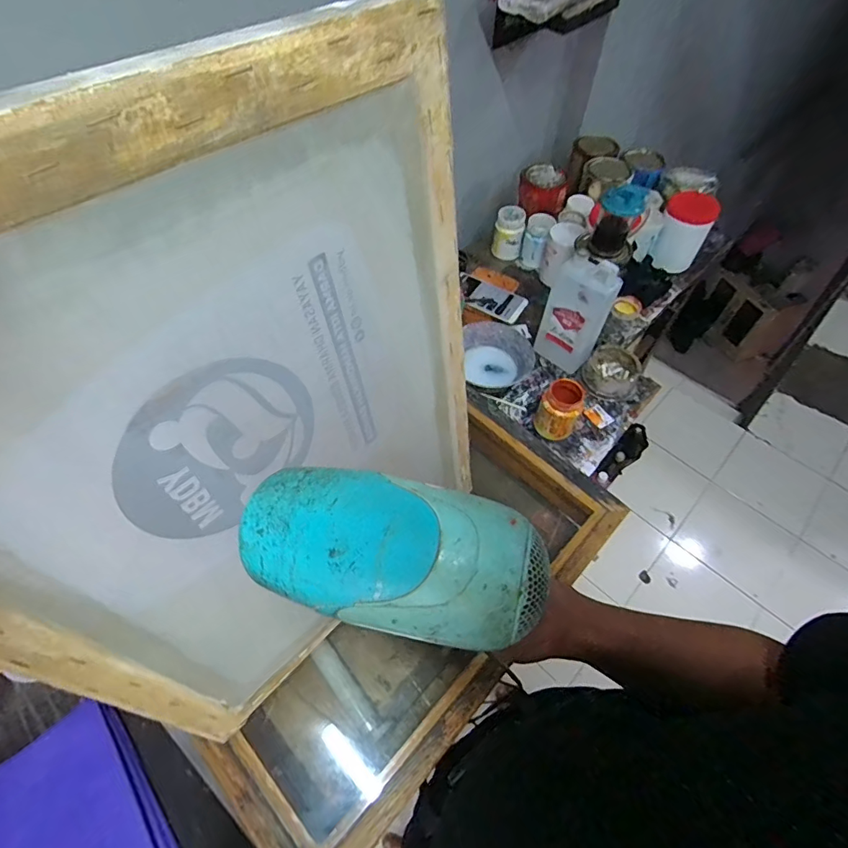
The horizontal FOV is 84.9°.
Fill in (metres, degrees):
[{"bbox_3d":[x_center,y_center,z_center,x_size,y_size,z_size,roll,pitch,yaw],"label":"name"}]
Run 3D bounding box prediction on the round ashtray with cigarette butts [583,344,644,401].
[{"bbox_3d":[0.350,-0.096,0.862,0.094,0.049,0.093,0,56,-1],"label":"round ashtray with cigarette butts"}]

